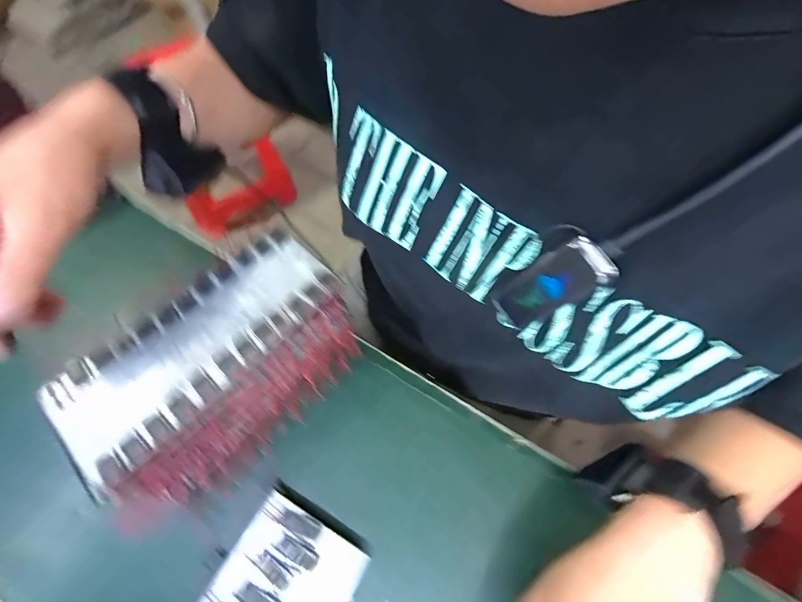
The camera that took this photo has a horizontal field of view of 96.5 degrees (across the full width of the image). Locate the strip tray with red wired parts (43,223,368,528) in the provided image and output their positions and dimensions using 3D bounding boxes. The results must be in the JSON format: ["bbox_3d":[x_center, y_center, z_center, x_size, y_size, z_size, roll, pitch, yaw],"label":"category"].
[{"bbox_3d":[-0.129,0.046,0.286,0.207,0.075,0.121,-38,70,-17],"label":"strip tray with red wired parts"}]

